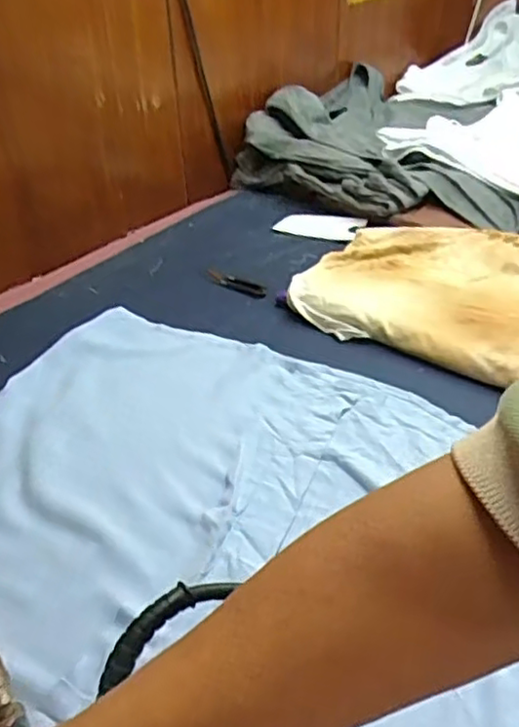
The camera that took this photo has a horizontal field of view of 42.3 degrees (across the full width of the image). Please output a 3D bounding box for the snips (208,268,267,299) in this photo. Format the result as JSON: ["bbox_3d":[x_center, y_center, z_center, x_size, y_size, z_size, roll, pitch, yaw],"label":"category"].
[{"bbox_3d":[-0.031,-0.102,0.853,0.106,0.010,0.027,29,46,36],"label":"snips"}]

